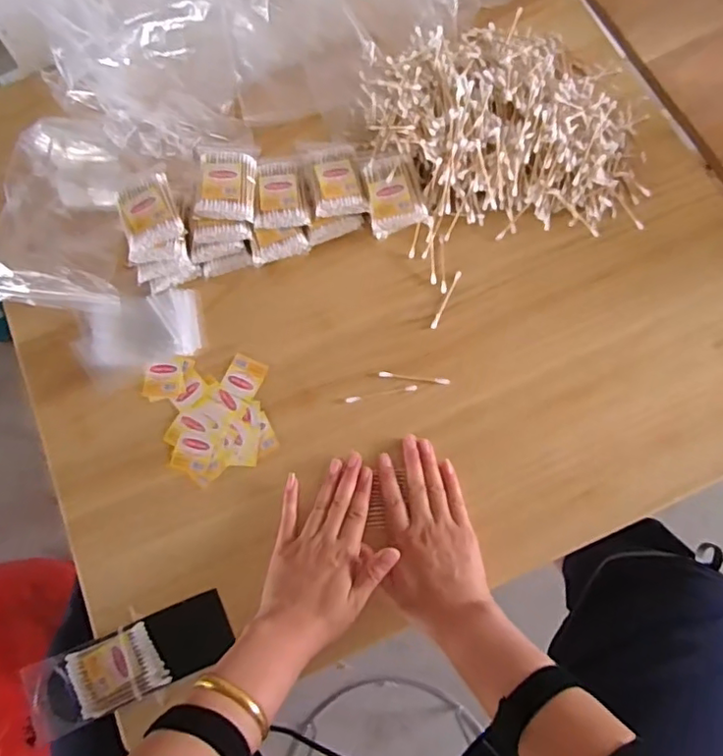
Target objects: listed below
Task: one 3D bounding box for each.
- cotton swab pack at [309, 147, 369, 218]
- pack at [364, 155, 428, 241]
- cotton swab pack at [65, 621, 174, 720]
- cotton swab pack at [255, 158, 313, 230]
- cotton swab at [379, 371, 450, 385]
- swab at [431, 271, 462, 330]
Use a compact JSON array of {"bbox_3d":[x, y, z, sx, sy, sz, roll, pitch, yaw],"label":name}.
[{"bbox_3d":[-0.026,-0.214,0.619,0.054,0.011,0.078,-11,73,-1],"label":"cotton swab pack"},{"bbox_3d":[0.033,-0.195,0.622,0.057,0.026,0.074,-15,85,1],"label":"pack"},{"bbox_3d":[-0.223,0.266,0.531,0.078,0.010,0.059,-24,74,-5],"label":"cotton swab pack"},{"bbox_3d":[-0.088,-0.197,0.622,0.056,0.020,0.078,-10,73,-1],"label":"cotton swab pack"},{"bbox_3d":[0.055,0.000,0.602,0.072,0.004,0.007,6,73,4],"label":"cotton swab"},{"bbox_3d":[0.091,-0.084,0.627,0.006,0.004,0.072,25,76,9],"label":"swab"}]

